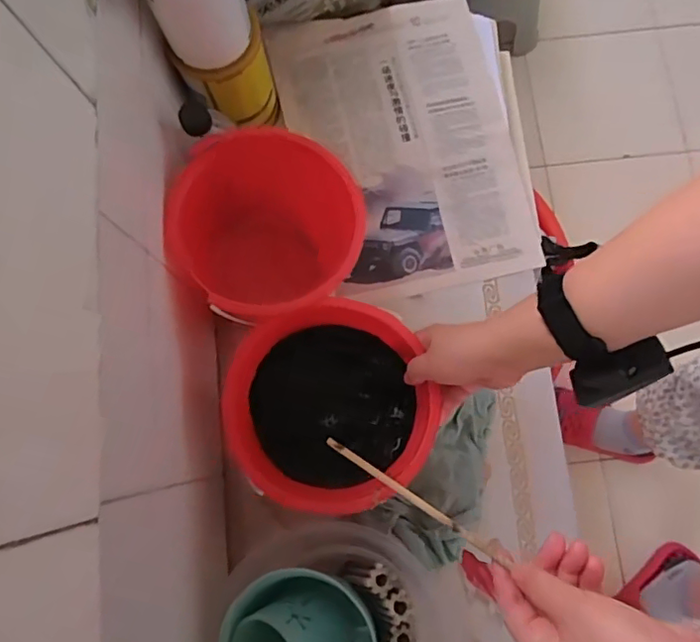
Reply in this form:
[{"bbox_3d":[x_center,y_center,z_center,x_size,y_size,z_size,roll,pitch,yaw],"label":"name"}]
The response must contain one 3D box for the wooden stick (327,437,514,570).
[{"bbox_3d":[0.047,0.135,0.427,0.160,0.010,0.008,28,79,26],"label":"wooden stick"}]

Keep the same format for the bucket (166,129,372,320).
[{"bbox_3d":[-0.091,-0.085,0.621,0.165,0.184,0.197,24,79,5],"label":"bucket"}]

